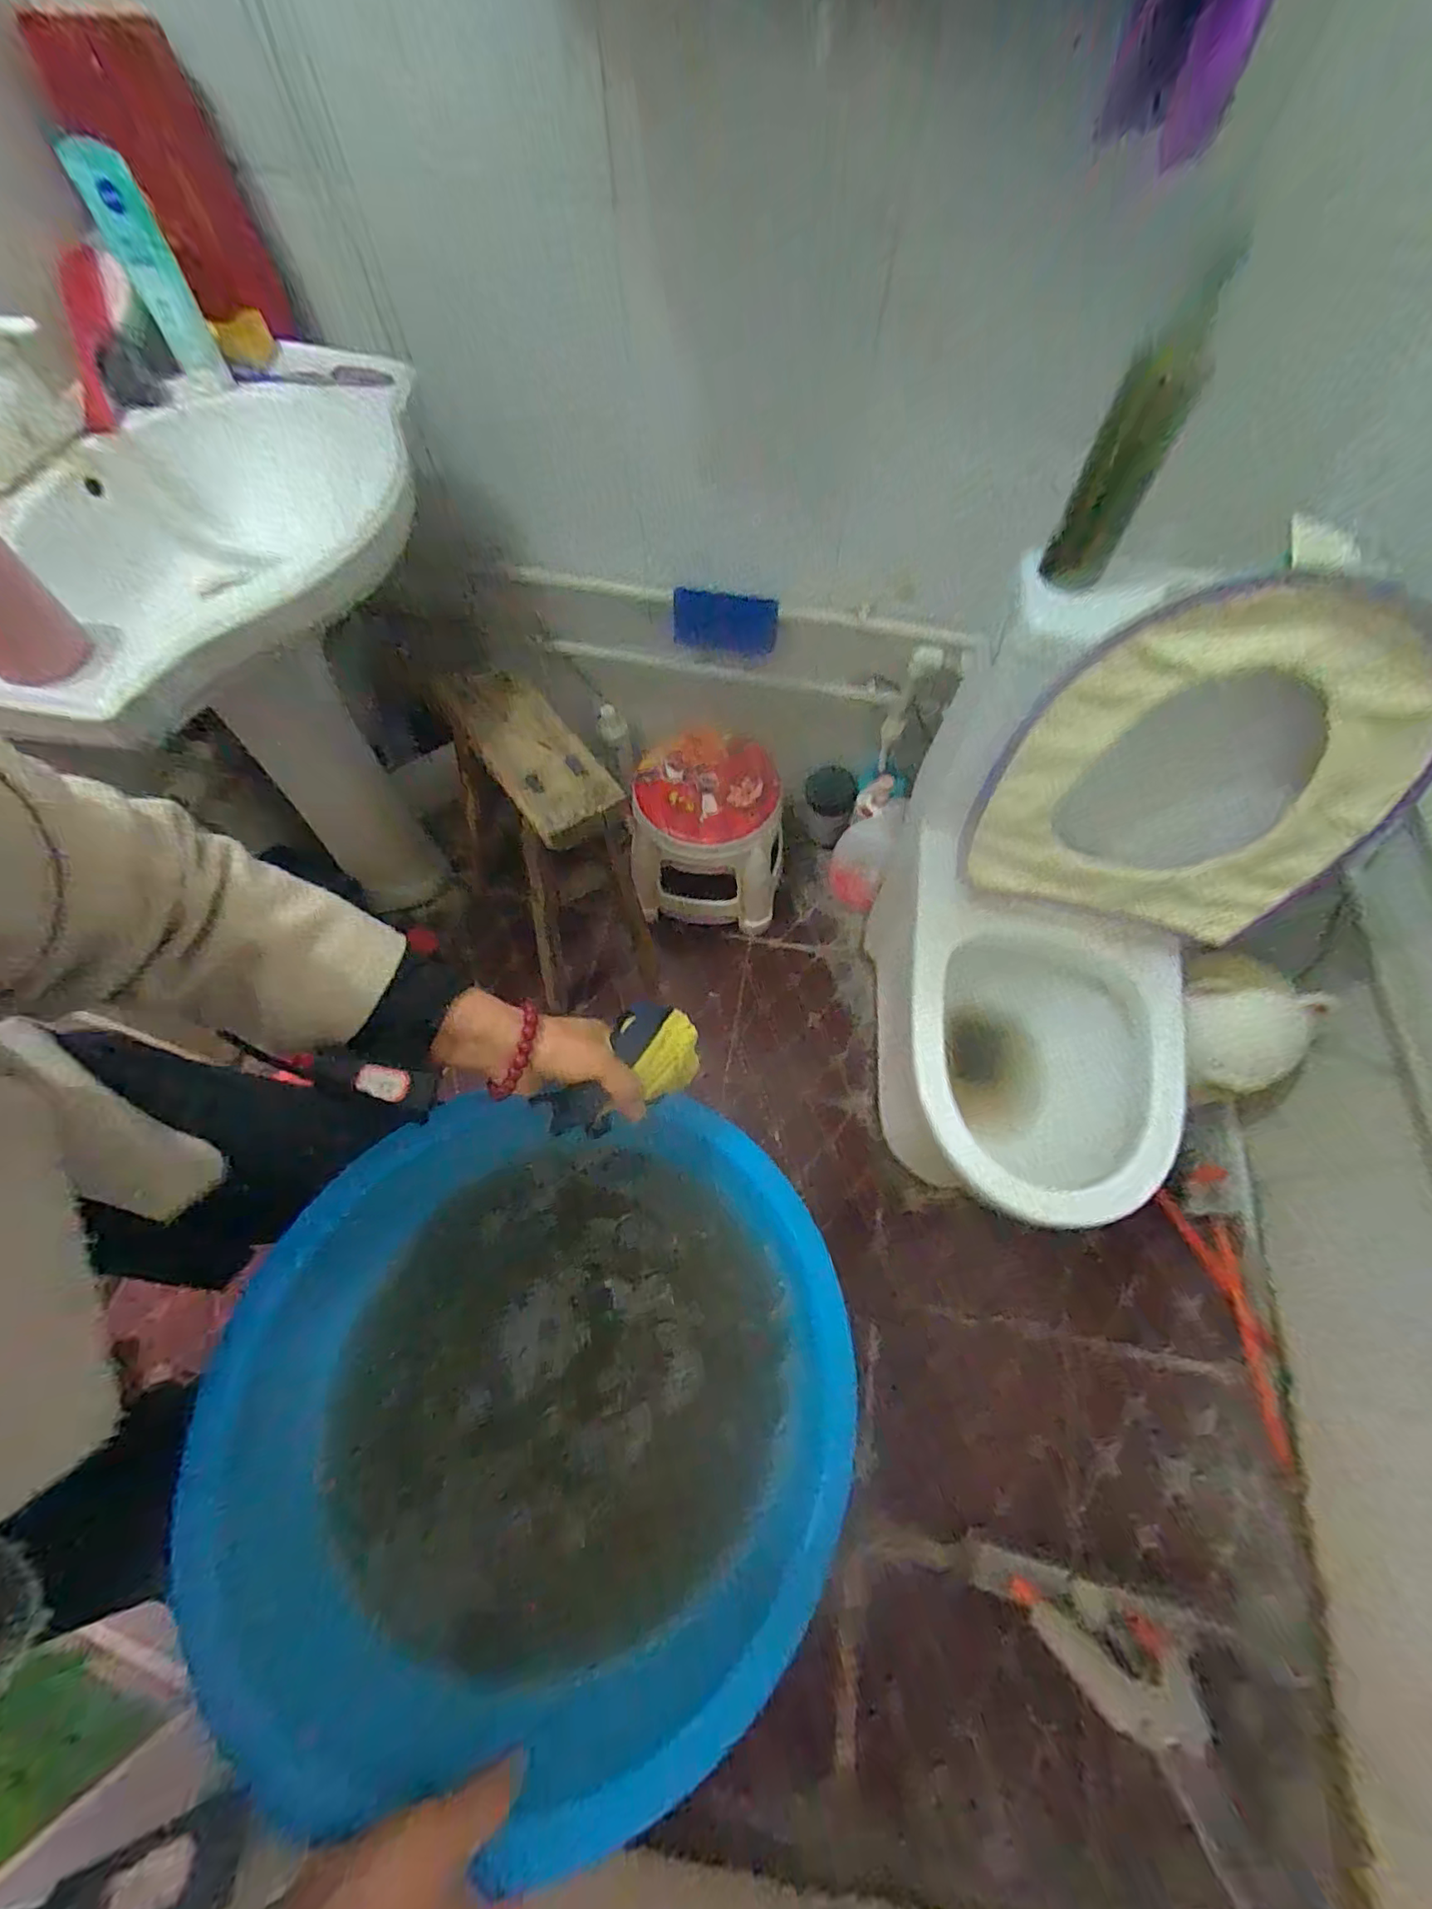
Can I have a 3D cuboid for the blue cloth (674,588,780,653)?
[{"bbox_3d":[0.014,-0.555,1.037,0.173,0.120,0.032,9,64,3],"label":"blue cloth"}]

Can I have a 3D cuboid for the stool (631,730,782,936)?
[{"bbox_3d":[-0.007,-0.240,1.206,0.278,0.256,0.280,4,63,1],"label":"stool"}]

